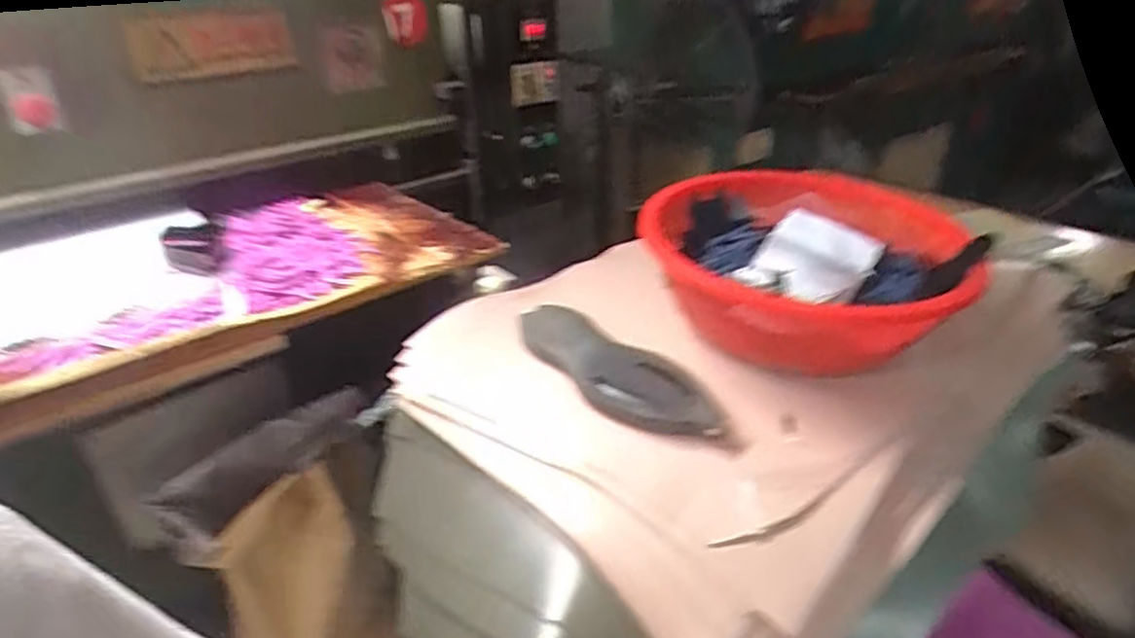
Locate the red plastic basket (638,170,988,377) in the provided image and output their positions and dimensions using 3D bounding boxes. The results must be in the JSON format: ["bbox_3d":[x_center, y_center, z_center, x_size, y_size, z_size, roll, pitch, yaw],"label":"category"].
[{"bbox_3d":[0.290,-0.068,0.853,0.322,0.136,0.367,-1,30,-1],"label":"red plastic basket"}]

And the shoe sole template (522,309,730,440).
[{"bbox_3d":[0.050,0.062,0.814,0.093,0.031,0.319,-40,52,-21],"label":"shoe sole template"}]

